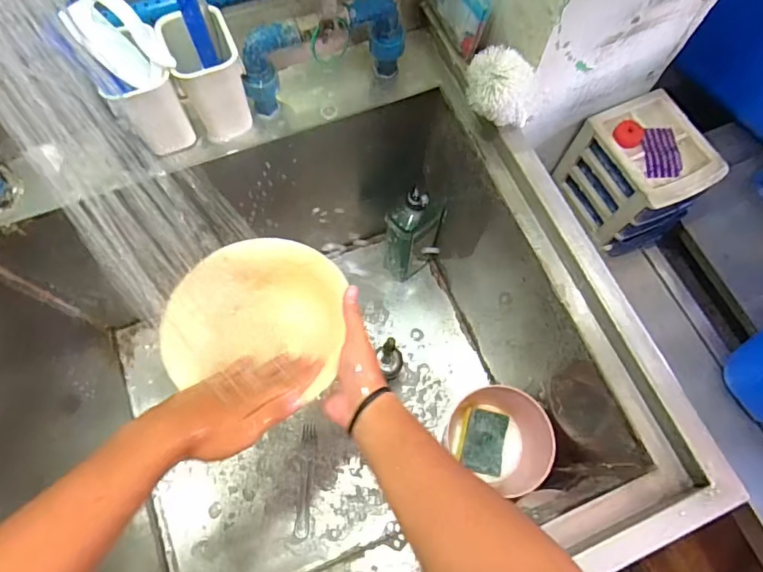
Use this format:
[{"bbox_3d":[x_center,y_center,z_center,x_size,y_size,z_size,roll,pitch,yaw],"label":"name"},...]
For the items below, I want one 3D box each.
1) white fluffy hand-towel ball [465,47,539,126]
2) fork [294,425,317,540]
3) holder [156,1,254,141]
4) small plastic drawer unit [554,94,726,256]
[{"bbox_3d":[0.136,-0.224,0.552,0.077,0.064,0.065,-5,70,-4],"label":"white fluffy hand-towel ball"},{"bbox_3d":[-0.128,0.324,0.819,0.026,0.009,0.175,4,70,-1],"label":"fork"},{"bbox_3d":[-0.194,-0.238,0.567,0.073,0.114,0.081,-21,72,-9],"label":"holder"},{"bbox_3d":[0.393,-0.170,0.752,0.142,0.145,0.176,-24,73,-10],"label":"small plastic drawer unit"}]

